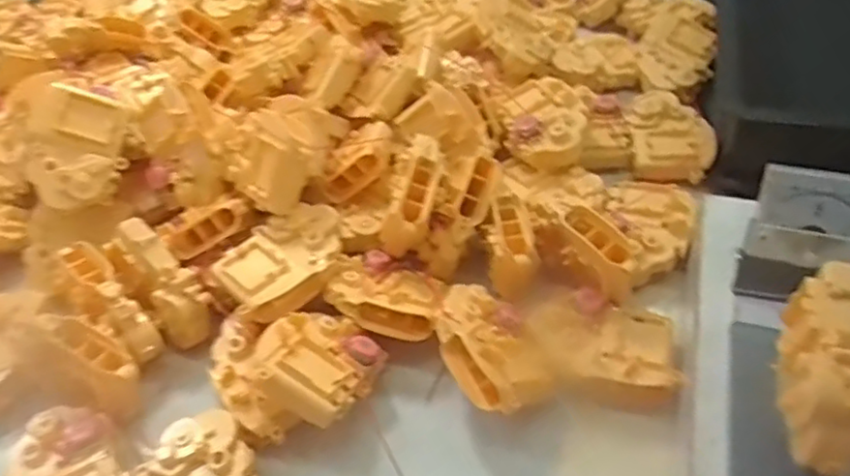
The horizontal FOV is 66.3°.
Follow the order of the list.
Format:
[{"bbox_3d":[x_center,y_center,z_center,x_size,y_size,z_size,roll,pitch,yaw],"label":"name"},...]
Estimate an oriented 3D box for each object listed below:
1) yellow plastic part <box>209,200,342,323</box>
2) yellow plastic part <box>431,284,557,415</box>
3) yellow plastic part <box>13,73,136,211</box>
[{"bbox_3d":[-0.102,0.016,0.484,0.095,0.031,0.065,-33,53,-22],"label":"yellow plastic part"},{"bbox_3d":[0.046,0.072,0.438,0.066,0.027,0.093,4,45,-37],"label":"yellow plastic part"},{"bbox_3d":[-0.283,-0.071,0.518,0.082,0.036,0.096,11,77,-13],"label":"yellow plastic part"}]

